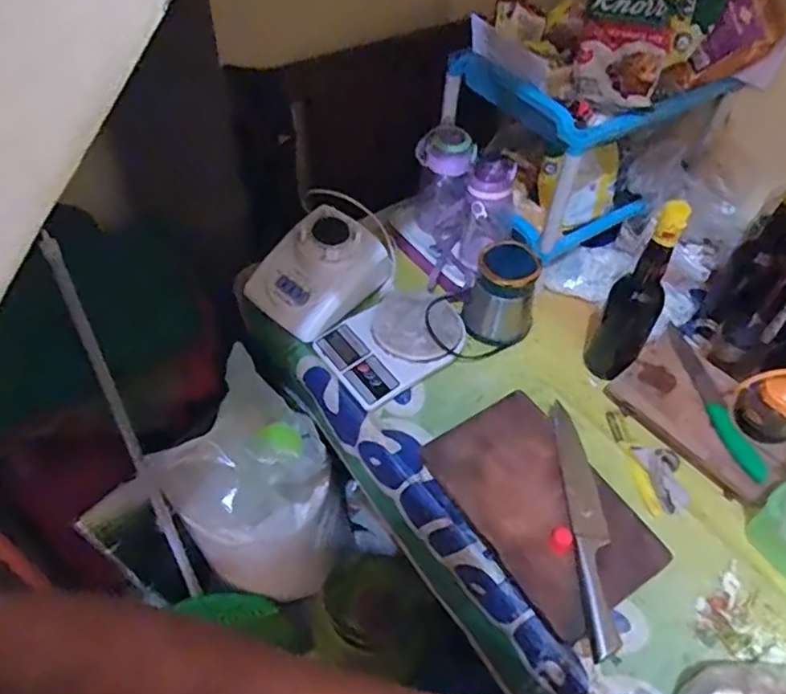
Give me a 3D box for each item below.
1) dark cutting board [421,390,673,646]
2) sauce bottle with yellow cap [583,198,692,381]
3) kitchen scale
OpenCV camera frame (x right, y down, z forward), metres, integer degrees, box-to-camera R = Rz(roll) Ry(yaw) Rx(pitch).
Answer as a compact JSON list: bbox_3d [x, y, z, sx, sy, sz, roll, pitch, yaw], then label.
[{"bbox_3d":[0.183,0.188,0.785,0.174,0.026,0.275,-31,61,-21],"label":"dark cutting board"},{"bbox_3d":[0.326,-0.063,0.863,0.071,0.300,0.065,23,53,16],"label":"sauce bottle with yellow cap"},{"bbox_3d":[0.004,-0.009,0.975,0.213,0.042,0.156,-34,59,-26],"label":"kitchen scale"}]

